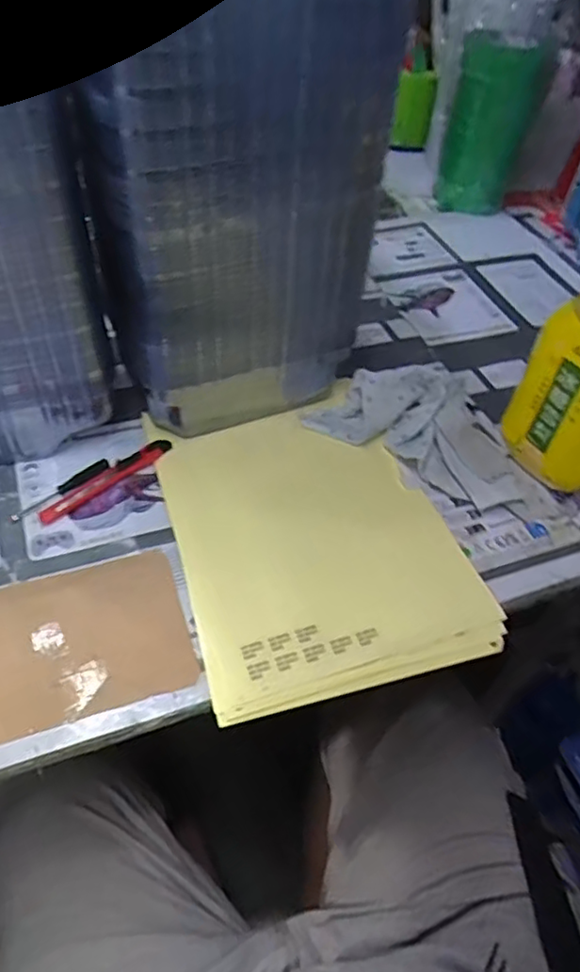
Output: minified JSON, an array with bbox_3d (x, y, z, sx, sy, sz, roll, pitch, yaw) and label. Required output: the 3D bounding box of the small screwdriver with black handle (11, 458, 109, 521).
[{"bbox_3d":[-0.184,0.002,0.505,0.012,0.006,0.088,38,55,24],"label":"small screwdriver with black handle"}]

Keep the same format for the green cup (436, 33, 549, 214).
[{"bbox_3d":[0.254,-0.465,0.827,0.088,0.204,0.103,10,48,2],"label":"green cup"}]

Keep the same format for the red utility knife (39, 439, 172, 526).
[{"bbox_3d":[-0.149,-0.007,0.513,0.018,0.008,0.120,38,55,24],"label":"red utility knife"}]

